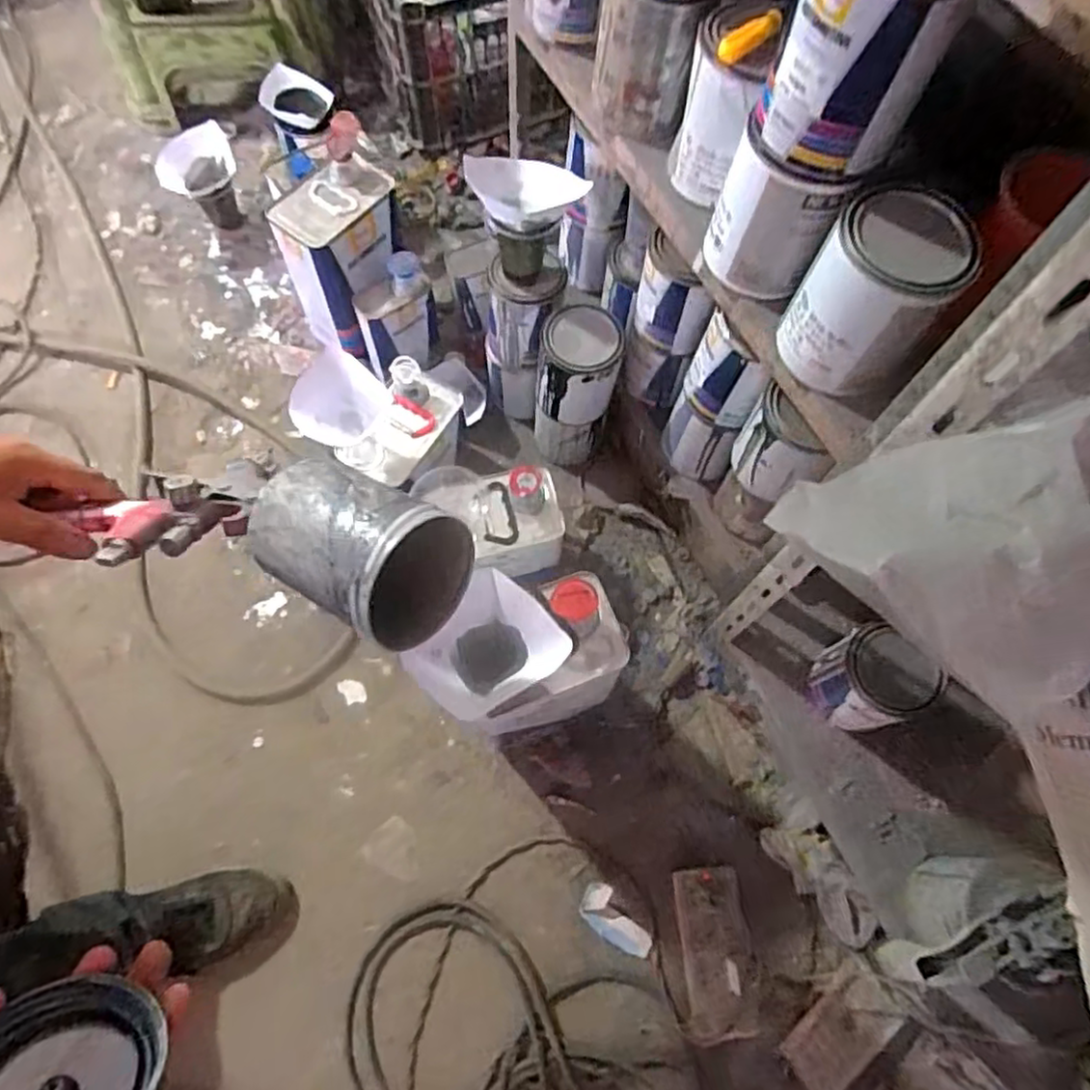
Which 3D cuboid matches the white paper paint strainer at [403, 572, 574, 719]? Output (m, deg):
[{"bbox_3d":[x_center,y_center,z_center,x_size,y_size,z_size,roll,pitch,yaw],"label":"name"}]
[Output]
[{"bbox_3d":[-0.050,0.085,0.561,0.120,0.073,0.113,35,72,11],"label":"white paper paint strainer"}]

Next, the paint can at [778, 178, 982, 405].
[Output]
[{"bbox_3d":[0.268,-0.197,0.558,0.102,0.139,0.093,1,69,-1],"label":"paint can"}]

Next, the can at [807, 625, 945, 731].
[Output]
[{"bbox_3d":[0.382,0.155,0.801,0.099,0.123,0.100,1,69,-1],"label":"can"}]

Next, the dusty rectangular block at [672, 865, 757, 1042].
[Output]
[{"bbox_3d":[0.201,0.487,0.818,0.079,0.049,0.177,-1,69,-2],"label":"dusty rectangular block"}]

